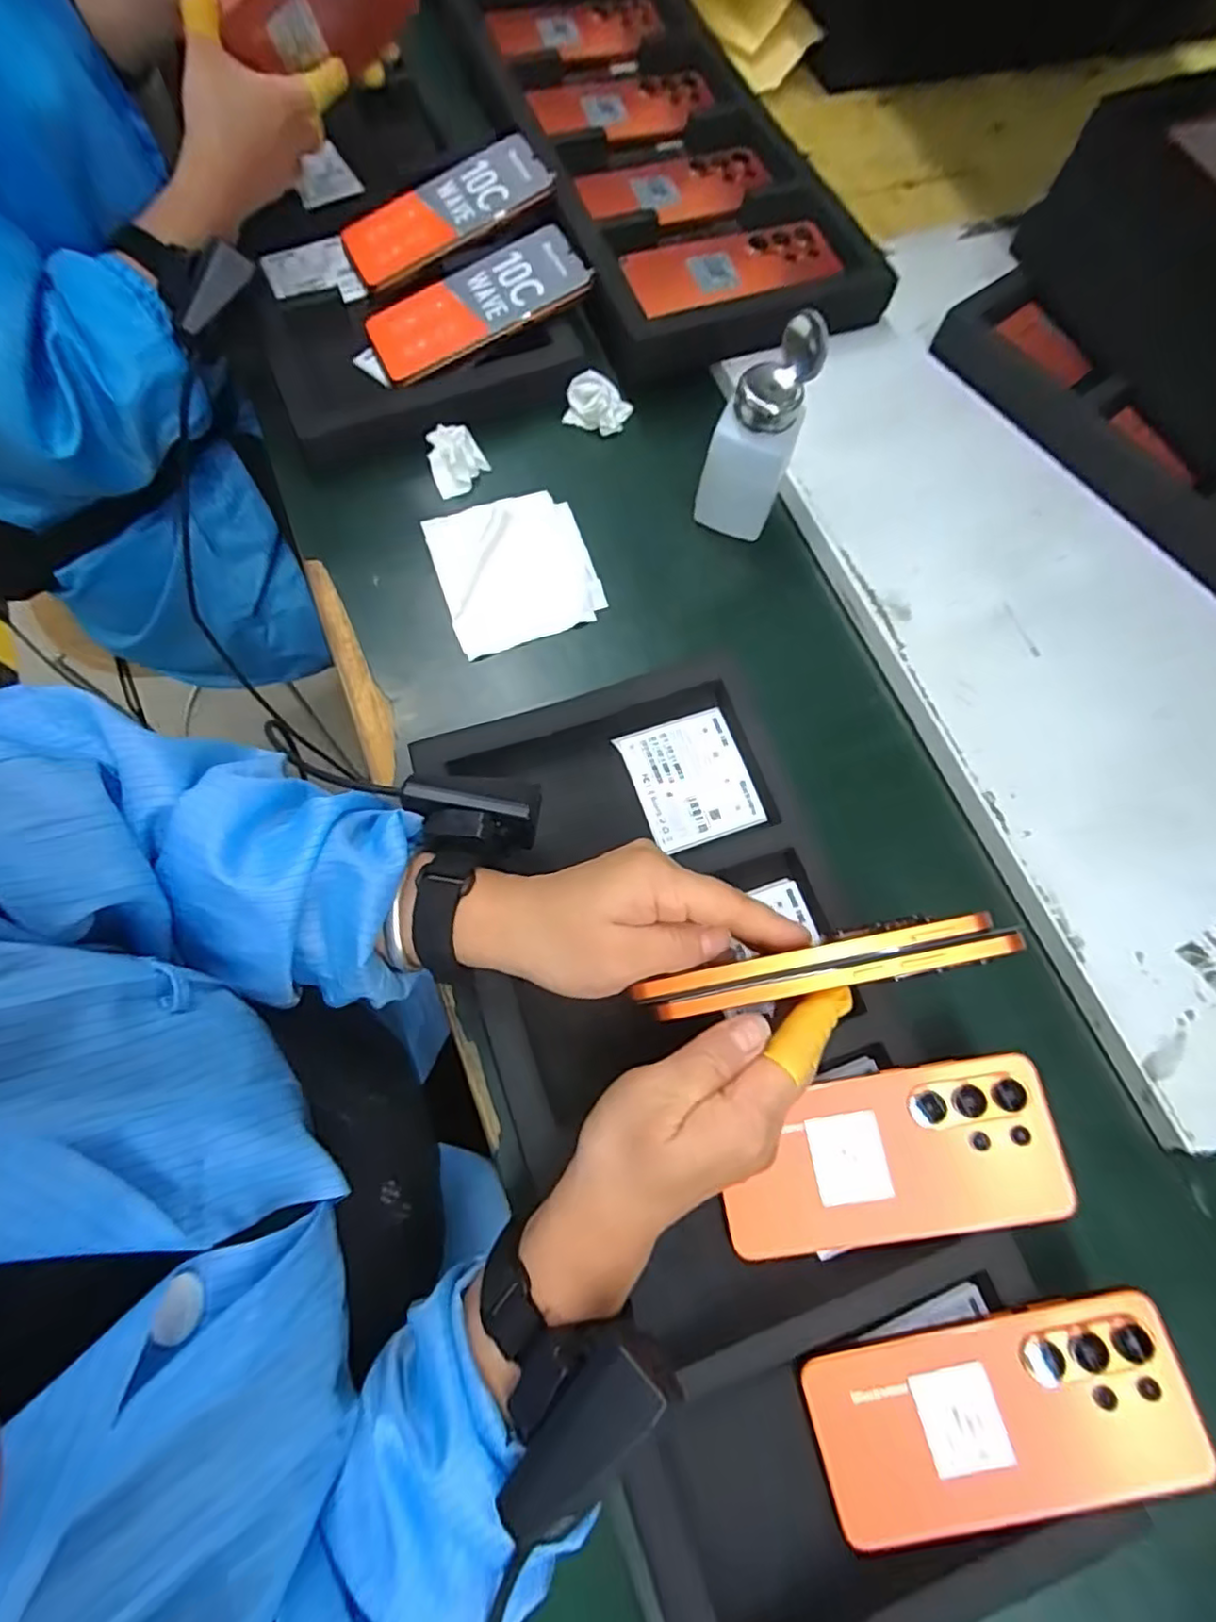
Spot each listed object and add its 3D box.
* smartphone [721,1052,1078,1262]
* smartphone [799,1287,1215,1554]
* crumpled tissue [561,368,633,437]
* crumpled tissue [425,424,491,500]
[{"bbox_3d":[0.141,0.177,0.329,0.164,0.005,0.076,-14,75,6],"label":"smartphone"},{"bbox_3d":[0.185,0.290,0.308,0.168,0.007,0.079,-17,74,6],"label":"smartphone"},{"bbox_3d":[-0.008,-0.316,0.503,0.047,0.023,0.034,15,76,5],"label":"crumpled tissue"},{"bbox_3d":[-0.113,-0.262,0.482,0.041,0.016,0.047,-19,75,-4],"label":"crumpled tissue"}]

